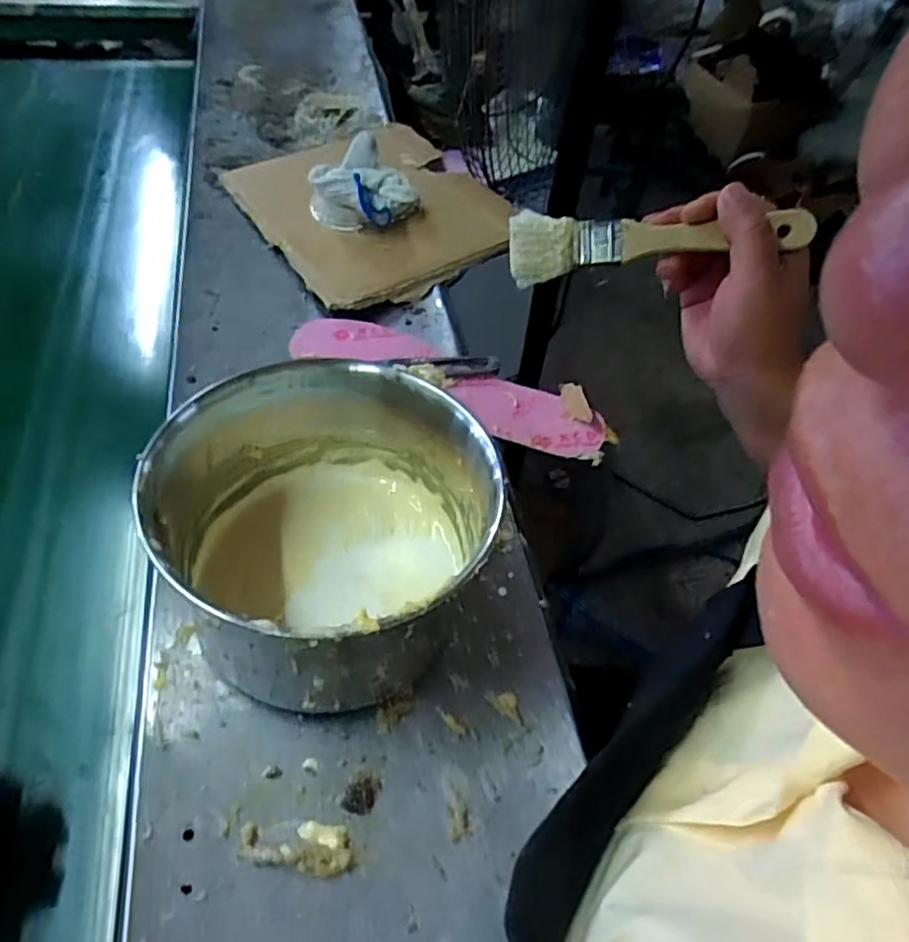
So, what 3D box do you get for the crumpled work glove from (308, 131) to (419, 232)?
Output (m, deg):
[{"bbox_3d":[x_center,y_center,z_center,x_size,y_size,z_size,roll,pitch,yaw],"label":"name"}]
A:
[{"bbox_3d":[-0.081,-0.273,0.630,0.090,0.060,0.105,26,58,13],"label":"crumpled work glove"}]

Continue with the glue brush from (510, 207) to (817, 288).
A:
[{"bbox_3d":[0.111,-0.130,0.369,0.158,0.037,0.015,-3,14,5],"label":"glue brush"}]

